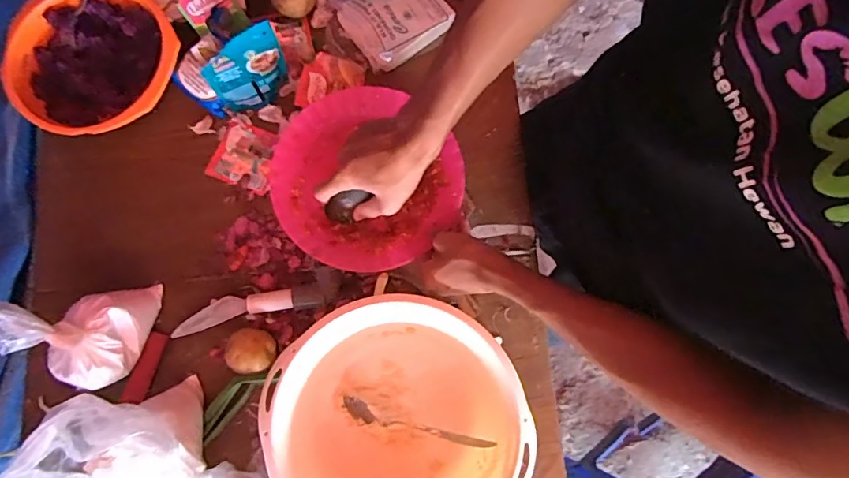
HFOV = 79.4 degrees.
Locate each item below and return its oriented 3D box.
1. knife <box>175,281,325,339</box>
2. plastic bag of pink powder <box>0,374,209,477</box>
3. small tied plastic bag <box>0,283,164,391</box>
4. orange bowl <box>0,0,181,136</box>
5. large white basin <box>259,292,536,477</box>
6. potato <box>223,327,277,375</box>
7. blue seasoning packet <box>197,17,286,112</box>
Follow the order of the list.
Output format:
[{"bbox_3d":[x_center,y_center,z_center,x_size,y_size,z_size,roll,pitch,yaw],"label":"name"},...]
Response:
[{"bbox_3d":[-0.204,0.079,0.590,0.172,0.021,0.029,-12,78,-2],"label":"knife"},{"bbox_3d":[-0.297,0.215,0.498,0.147,0.134,0.137,-40,80,-8],"label":"plastic bag of pink powder"},{"bbox_3d":[-0.344,0.099,0.526,0.087,0.145,0.104,-13,78,-3],"label":"small tied plastic bag"},{"bbox_3d":[-0.401,-0.211,0.628,0.199,0.055,0.201,0,78,0],"label":"orange bowl"},{"bbox_3d":[-0.027,0.188,0.528,0.244,0.092,0.239,0,78,0],"label":"large white basin"},{"bbox_3d":[-0.196,0.125,0.570,0.060,0.038,0.048,-3,78,0],"label":"potato"},{"bbox_3d":[-0.206,-0.195,0.598,0.091,0.116,0.020,-33,79,-7],"label":"blue seasoning packet"}]

